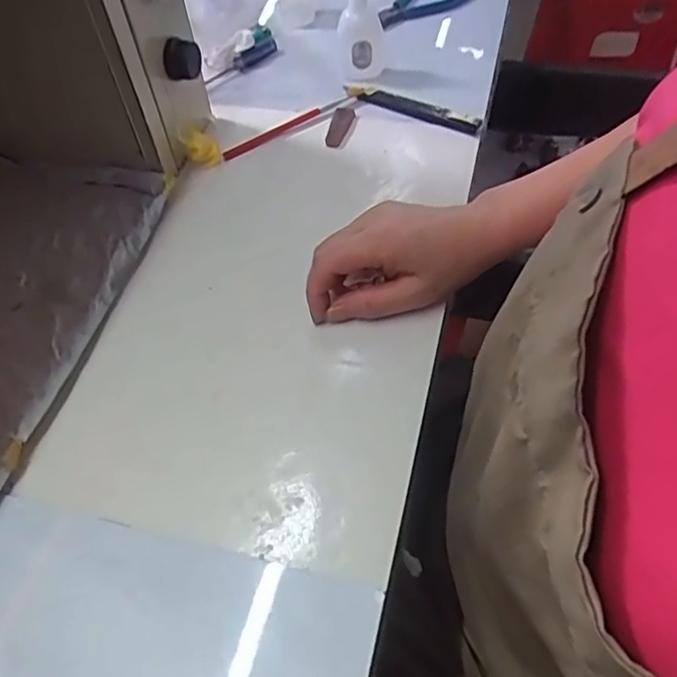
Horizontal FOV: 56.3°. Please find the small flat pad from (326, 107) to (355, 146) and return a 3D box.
[{"bbox_3d":[0.001,-0.188,0.558,0.017,0.012,0.046,9,56,12],"label":"small flat pad"}]

